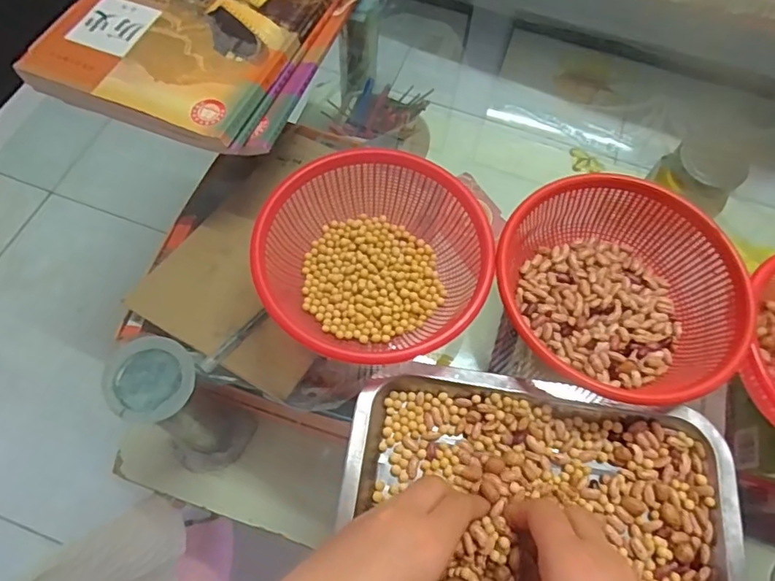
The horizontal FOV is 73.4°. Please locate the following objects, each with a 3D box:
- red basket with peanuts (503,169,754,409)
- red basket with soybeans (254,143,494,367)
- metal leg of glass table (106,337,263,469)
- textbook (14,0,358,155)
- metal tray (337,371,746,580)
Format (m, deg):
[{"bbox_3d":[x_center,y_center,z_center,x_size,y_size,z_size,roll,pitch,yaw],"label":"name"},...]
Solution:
[{"bbox_3d":[0.168,-0.004,0.390,0.171,0.050,0.176,1,65,-3],"label":"red basket with peanuts"},{"bbox_3d":[-0.011,-0.023,0.392,0.159,0.050,0.161,1,65,-3],"label":"red basket with soybeans"},{"bbox_3d":[-0.180,0.111,0.462,0.072,0.195,0.076,30,67,11],"label":"metal leg of glass table"},{"bbox_3d":[-0.169,-0.268,0.504,0.228,0.029,0.302,18,65,5],"label":"textbook"},{"bbox_3d":[0.097,0.148,0.332,0.249,0.028,0.180,7,65,0],"label":"metal tray"}]

